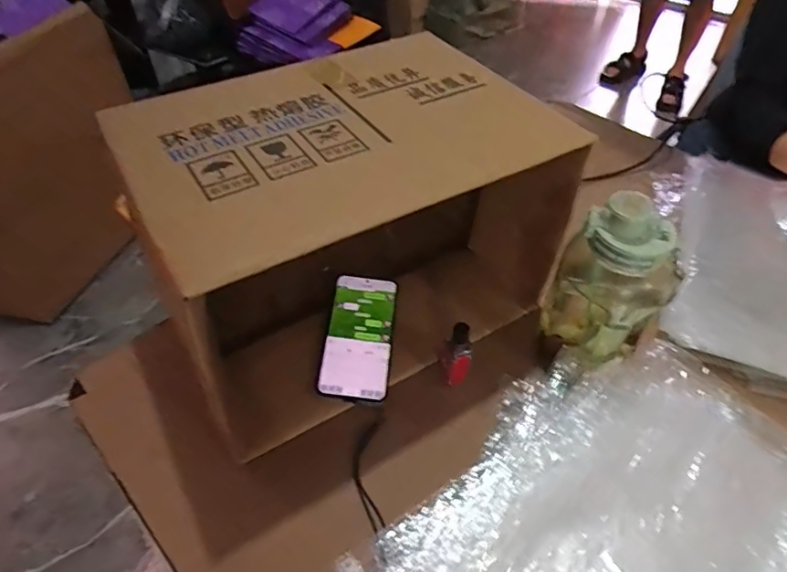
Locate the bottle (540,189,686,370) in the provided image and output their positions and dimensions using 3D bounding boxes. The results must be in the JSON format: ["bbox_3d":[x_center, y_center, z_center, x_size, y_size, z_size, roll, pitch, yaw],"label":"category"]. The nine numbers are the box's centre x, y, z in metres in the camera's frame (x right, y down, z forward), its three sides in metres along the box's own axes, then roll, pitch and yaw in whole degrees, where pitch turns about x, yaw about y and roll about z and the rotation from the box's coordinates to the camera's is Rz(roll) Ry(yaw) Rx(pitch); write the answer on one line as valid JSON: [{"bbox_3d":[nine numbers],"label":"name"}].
[{"bbox_3d":[0.217,-0.005,0.538,0.083,0.192,0.100,-23,49,-19],"label":"bottle"}]

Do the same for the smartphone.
[{"bbox_3d":[-0.038,0.053,0.601,0.073,0.010,0.155,7,55,-1],"label":"smartphone"}]

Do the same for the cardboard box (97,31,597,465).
[{"bbox_3d":[-0.046,-0.074,0.583,0.391,0.245,0.260,-24,50,-21],"label":"cardboard box"}]

